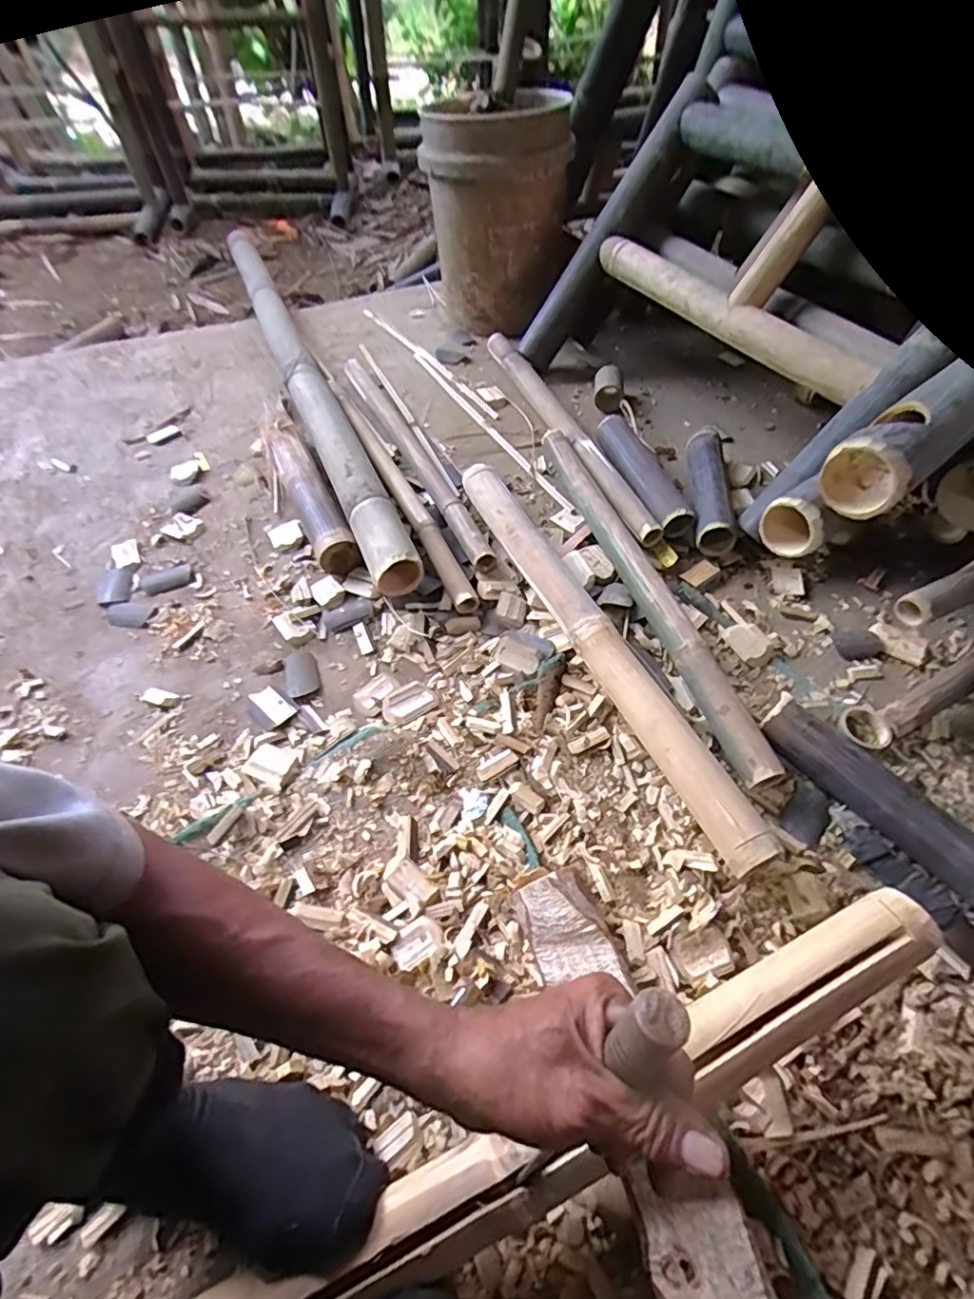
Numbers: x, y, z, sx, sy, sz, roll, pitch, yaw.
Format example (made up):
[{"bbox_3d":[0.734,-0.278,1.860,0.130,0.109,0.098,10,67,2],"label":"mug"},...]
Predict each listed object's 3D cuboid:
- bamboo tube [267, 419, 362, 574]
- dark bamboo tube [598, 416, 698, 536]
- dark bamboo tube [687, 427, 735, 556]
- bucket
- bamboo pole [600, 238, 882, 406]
[{"bbox_3d":[-0.295,-0.260,0.908,0.063,0.069,0.368,-23,57,-14],"label":"bamboo tube"},{"bbox_3d":[0.247,-0.283,0.906,0.058,0.056,0.259,-14,55,-8],"label":"dark bamboo tube"},{"bbox_3d":[0.349,-0.257,0.887,0.056,0.058,0.260,5,55,5],"label":"dark bamboo tube"},{"bbox_3d":[0.032,-0.934,1.211,0.311,0.361,0.284,0,55,2],"label":"bucket"},{"bbox_3d":[0.363,-0.540,0.890,0.046,0.061,0.553,-27,58,-17],"label":"bamboo pole"}]

